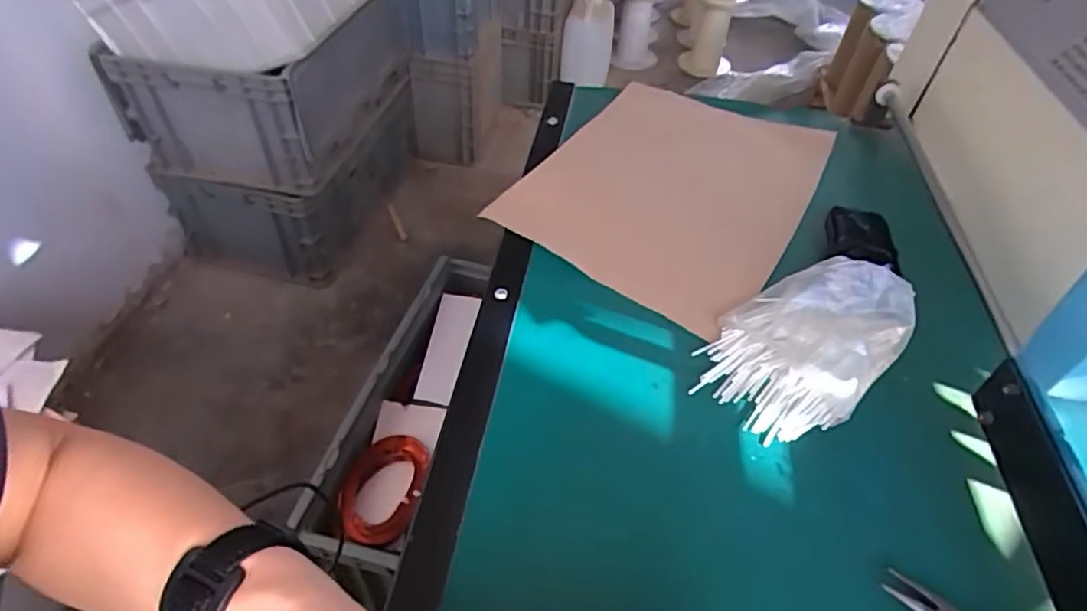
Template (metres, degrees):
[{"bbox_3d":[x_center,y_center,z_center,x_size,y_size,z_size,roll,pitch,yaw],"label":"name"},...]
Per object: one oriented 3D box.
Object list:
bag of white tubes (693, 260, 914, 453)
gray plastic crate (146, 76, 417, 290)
[{"bbox_3d":[0.195,0.022,0.448,0.110,0.050,0.169,37,55,27],"label":"bag of white tubes"},{"bbox_3d":[-0.641,-0.358,1.642,0.408,0.290,0.594,15,47,9],"label":"gray plastic crate"}]

